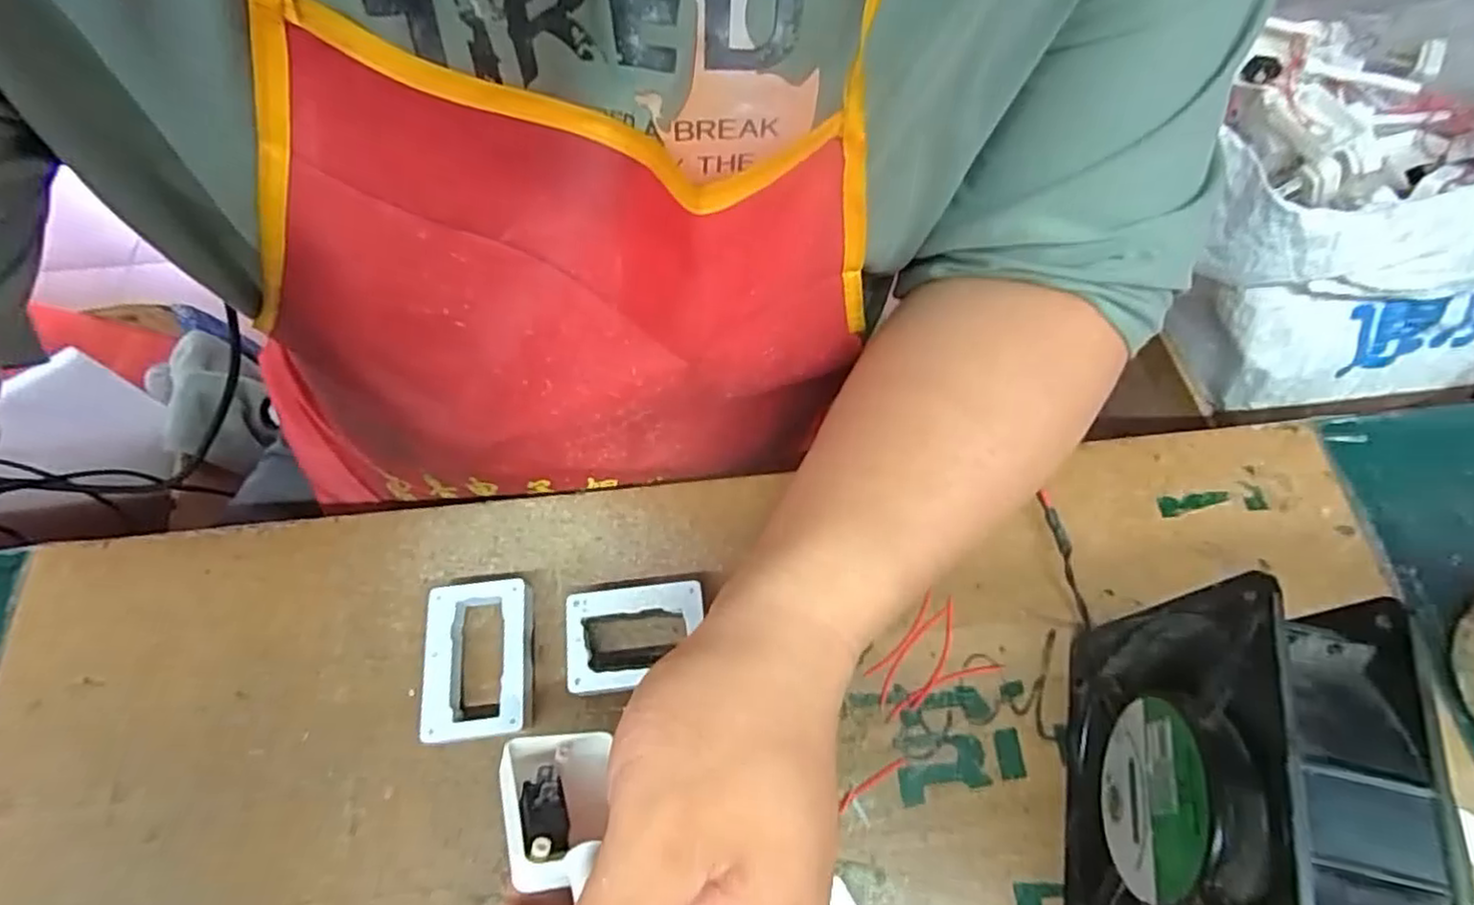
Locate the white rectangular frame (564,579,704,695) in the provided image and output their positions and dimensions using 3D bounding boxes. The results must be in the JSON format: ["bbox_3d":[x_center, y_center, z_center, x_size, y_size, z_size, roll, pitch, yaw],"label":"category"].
[{"bbox_3d":[-0.042,0.078,0.288,0.057,0.017,0.040,-7,66,-4],"label":"white rectangular frame"}]

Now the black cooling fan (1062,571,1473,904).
[{"bbox_3d":[0.147,0.112,0.215,0.040,0.124,0.119,14,67,6],"label":"black cooling fan"}]

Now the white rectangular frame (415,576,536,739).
[{"bbox_3d":[-0.105,0.085,0.284,0.042,0.017,0.061,-5,66,-3],"label":"white rectangular frame"}]

